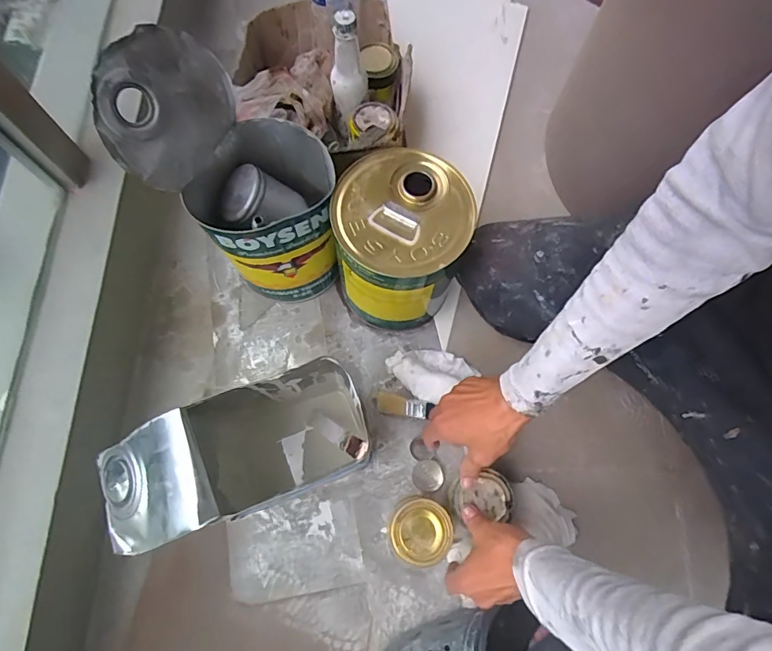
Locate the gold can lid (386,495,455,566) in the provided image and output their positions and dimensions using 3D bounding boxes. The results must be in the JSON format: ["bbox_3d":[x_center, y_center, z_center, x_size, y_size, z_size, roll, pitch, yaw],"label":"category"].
[{"bbox_3d":[0.041,0.239,0.540,0.072,0.014,0.073,0,73,-1],"label":"gold can lid"}]

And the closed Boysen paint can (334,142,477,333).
[{"bbox_3d":[0.017,-0.098,0.611,0.153,0.204,0.148,0,73,-1],"label":"closed Boysen paint can"}]

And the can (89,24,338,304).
[{"bbox_3d":[-0.171,-0.166,0.580,0.203,0.317,0.181,-4,73,-2],"label":"can"}]

